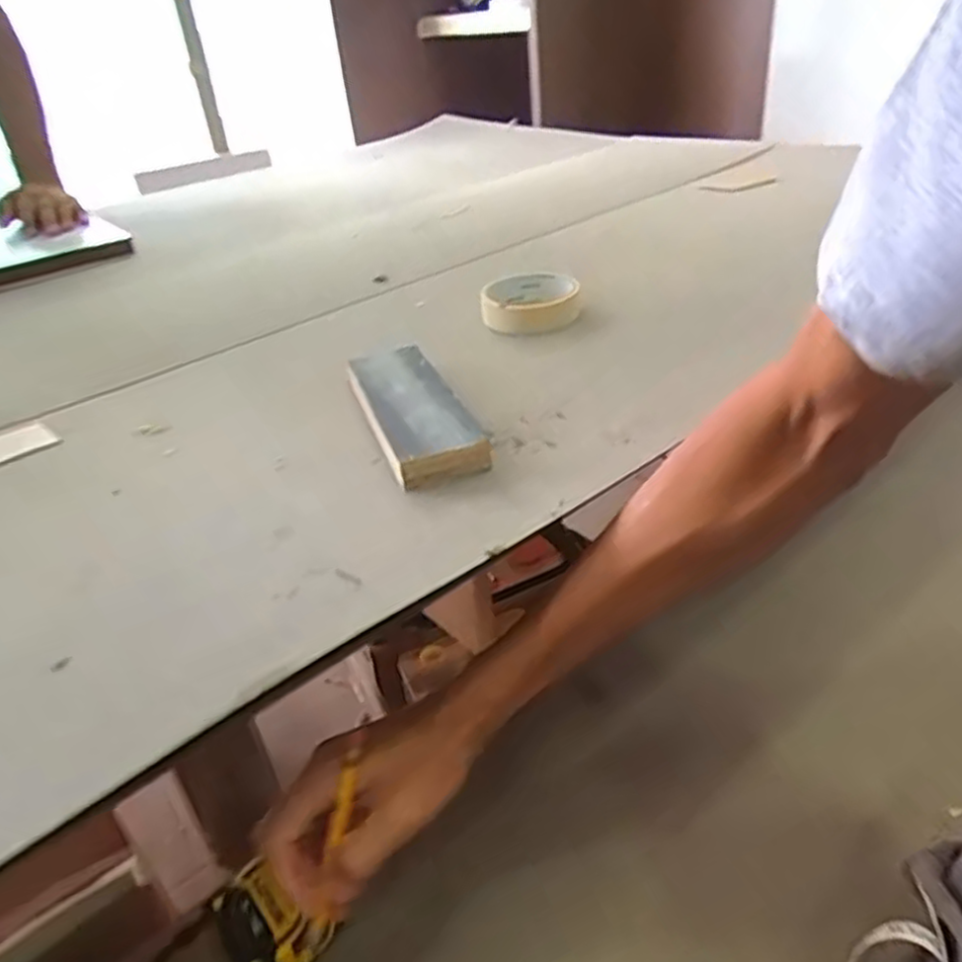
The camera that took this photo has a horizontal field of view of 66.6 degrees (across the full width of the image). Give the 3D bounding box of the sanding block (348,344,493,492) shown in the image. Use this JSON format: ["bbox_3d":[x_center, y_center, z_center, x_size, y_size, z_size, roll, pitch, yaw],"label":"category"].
[{"bbox_3d":[-0.048,-0.049,0.504,0.061,0.022,0.171,-16,34,-12],"label":"sanding block"}]

